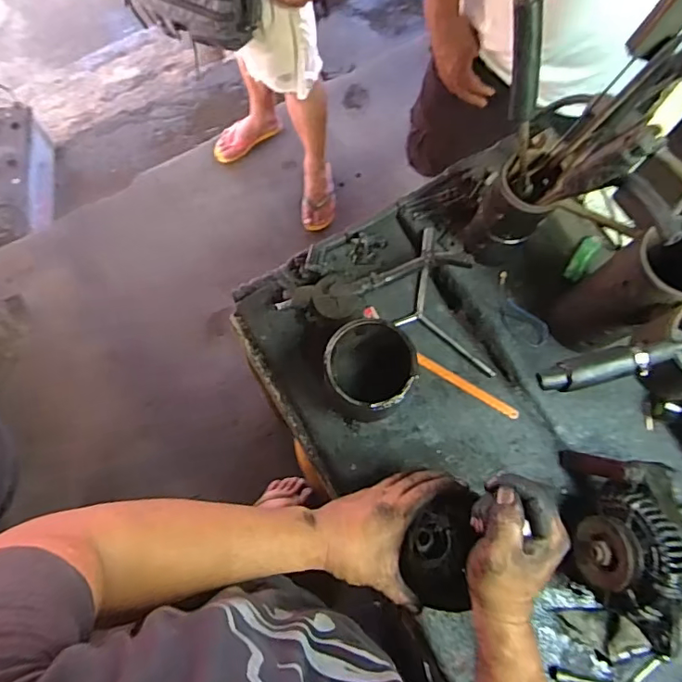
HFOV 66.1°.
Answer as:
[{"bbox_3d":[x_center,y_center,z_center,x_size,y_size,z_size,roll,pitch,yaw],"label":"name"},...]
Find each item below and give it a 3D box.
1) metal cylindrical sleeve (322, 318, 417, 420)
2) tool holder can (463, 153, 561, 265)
[{"bbox_3d":[0.040,0.040,0.681,0.112,0.127,0.107,0,74,-1],"label":"metal cylindrical sleeve"},{"bbox_3d":[0.219,-0.159,0.687,0.072,0.173,0.069,0,74,-1],"label":"tool holder can"}]

